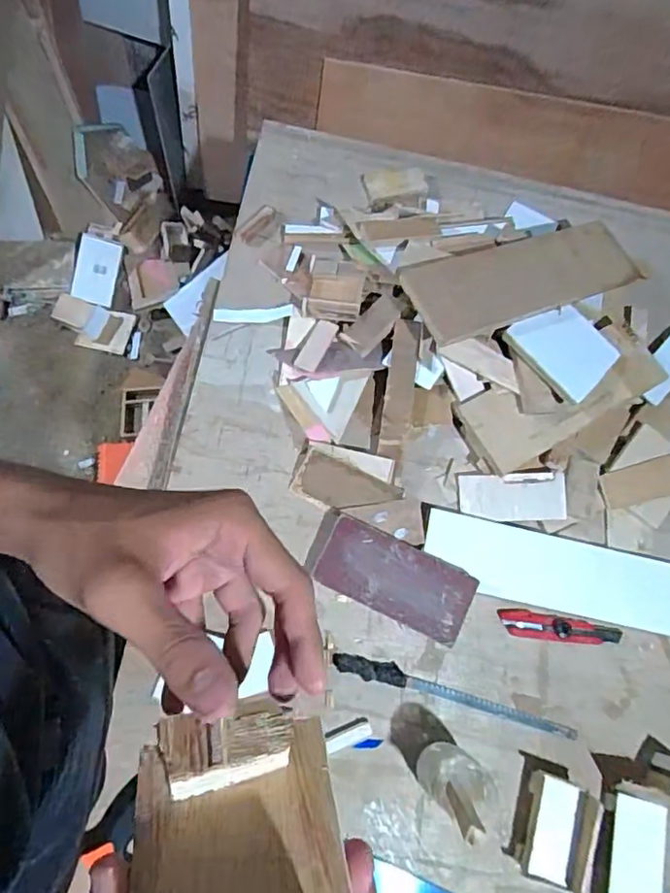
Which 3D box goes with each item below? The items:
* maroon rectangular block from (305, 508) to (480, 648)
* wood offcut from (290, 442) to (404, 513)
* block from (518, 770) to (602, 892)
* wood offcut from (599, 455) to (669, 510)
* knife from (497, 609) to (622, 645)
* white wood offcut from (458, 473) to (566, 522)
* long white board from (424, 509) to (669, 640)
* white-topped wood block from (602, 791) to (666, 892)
[{"bbox_3d":[0.069,0.164,0.715,0.207,0.026,0.093,27,69,2],"label":"maroon rectangular block"},{"bbox_3d":[0.016,0.046,0.762,0.144,0.033,0.081,14,69,-3],"label":"wood offcut"},{"bbox_3d":[0.258,0.441,0.645,0.069,0.062,0.106,21,69,0],"label":"block"},{"bbox_3d":[0.448,0.049,0.804,0.133,0.014,0.054,-17,68,5],"label":"wood offcut"},{"bbox_3d":[0.296,0.240,0.741,0.160,0.014,0.033,9,69,-5],"label":"knife"},{"bbox_3d":[0.246,0.071,0.781,0.147,0.011,0.064,-1,85,-5],"label":"white wood offcut"},{"bbox_3d":[0.359,0.185,0.753,0.487,0.014,0.100,13,71,-2],"label":"long white board"},{"bbox_3d":[0.344,0.488,0.654,0.067,0.025,0.142,19,69,-1],"label":"white-topped wood block"}]

